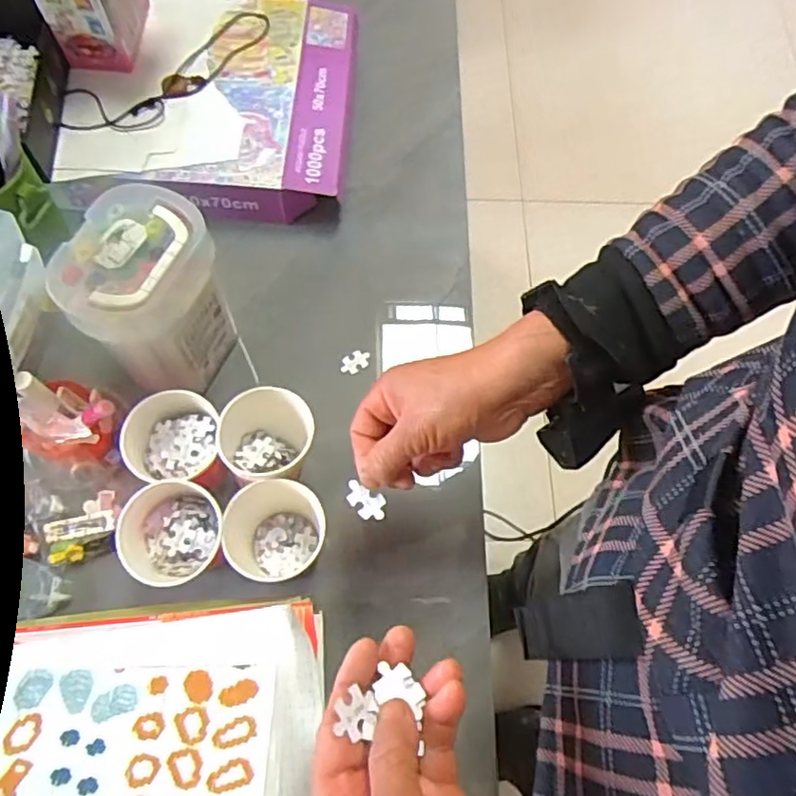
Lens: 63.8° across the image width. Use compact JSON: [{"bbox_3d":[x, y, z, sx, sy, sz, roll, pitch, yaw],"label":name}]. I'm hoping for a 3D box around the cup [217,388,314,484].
[{"bbox_3d":[-0.100,0.043,0.513,0.069,0.086,0.075,1,66,-2],"label":"cup"}]

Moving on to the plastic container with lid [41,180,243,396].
[{"bbox_3d":[-0.190,-0.069,0.513,0.098,0.164,0.113,39,70,15],"label":"plastic container with lid"}]

